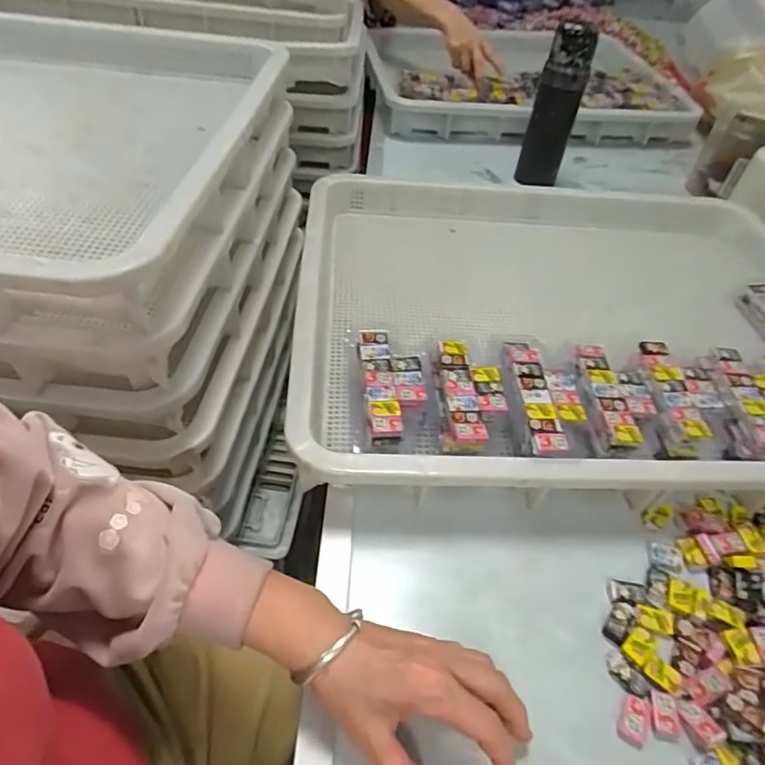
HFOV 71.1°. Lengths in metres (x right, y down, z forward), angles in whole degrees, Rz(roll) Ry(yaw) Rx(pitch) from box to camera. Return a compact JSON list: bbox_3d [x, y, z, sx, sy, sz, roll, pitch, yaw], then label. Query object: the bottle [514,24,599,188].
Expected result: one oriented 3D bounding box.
[{"bbox_3d":[0.276,-0.438,0.863,0.073,0.232,0.060,17,47,9],"label":"bottle"}]

